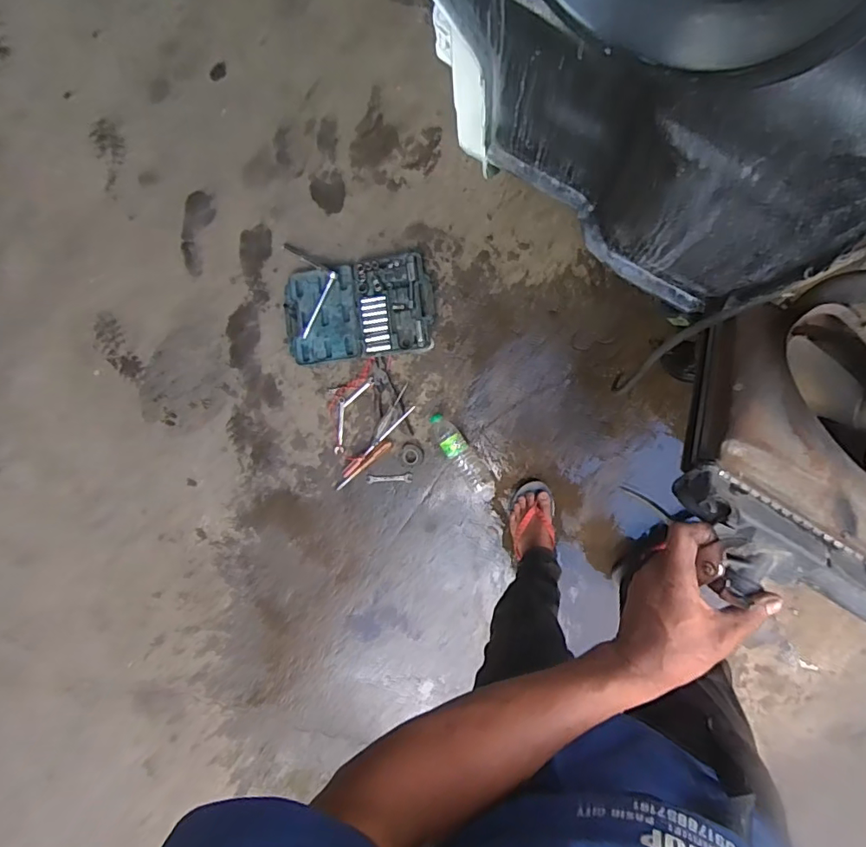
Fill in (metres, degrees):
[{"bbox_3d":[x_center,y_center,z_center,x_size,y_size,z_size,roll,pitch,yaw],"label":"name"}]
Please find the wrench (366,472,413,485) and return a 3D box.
[{"bbox_3d":[-0.116,0.147,1.369,0.125,0.010,0.027,-4,93,9],"label":"wrench"}]

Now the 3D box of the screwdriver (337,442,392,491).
[{"bbox_3d":[-0.186,0.112,1.364,0.192,0.018,0.019,-40,88,9],"label":"screwdriver"}]

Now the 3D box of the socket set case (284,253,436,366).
[{"bbox_3d":[-0.195,-0.294,1.324,0.389,0.039,0.248,-7,93,9],"label":"socket set case"}]

